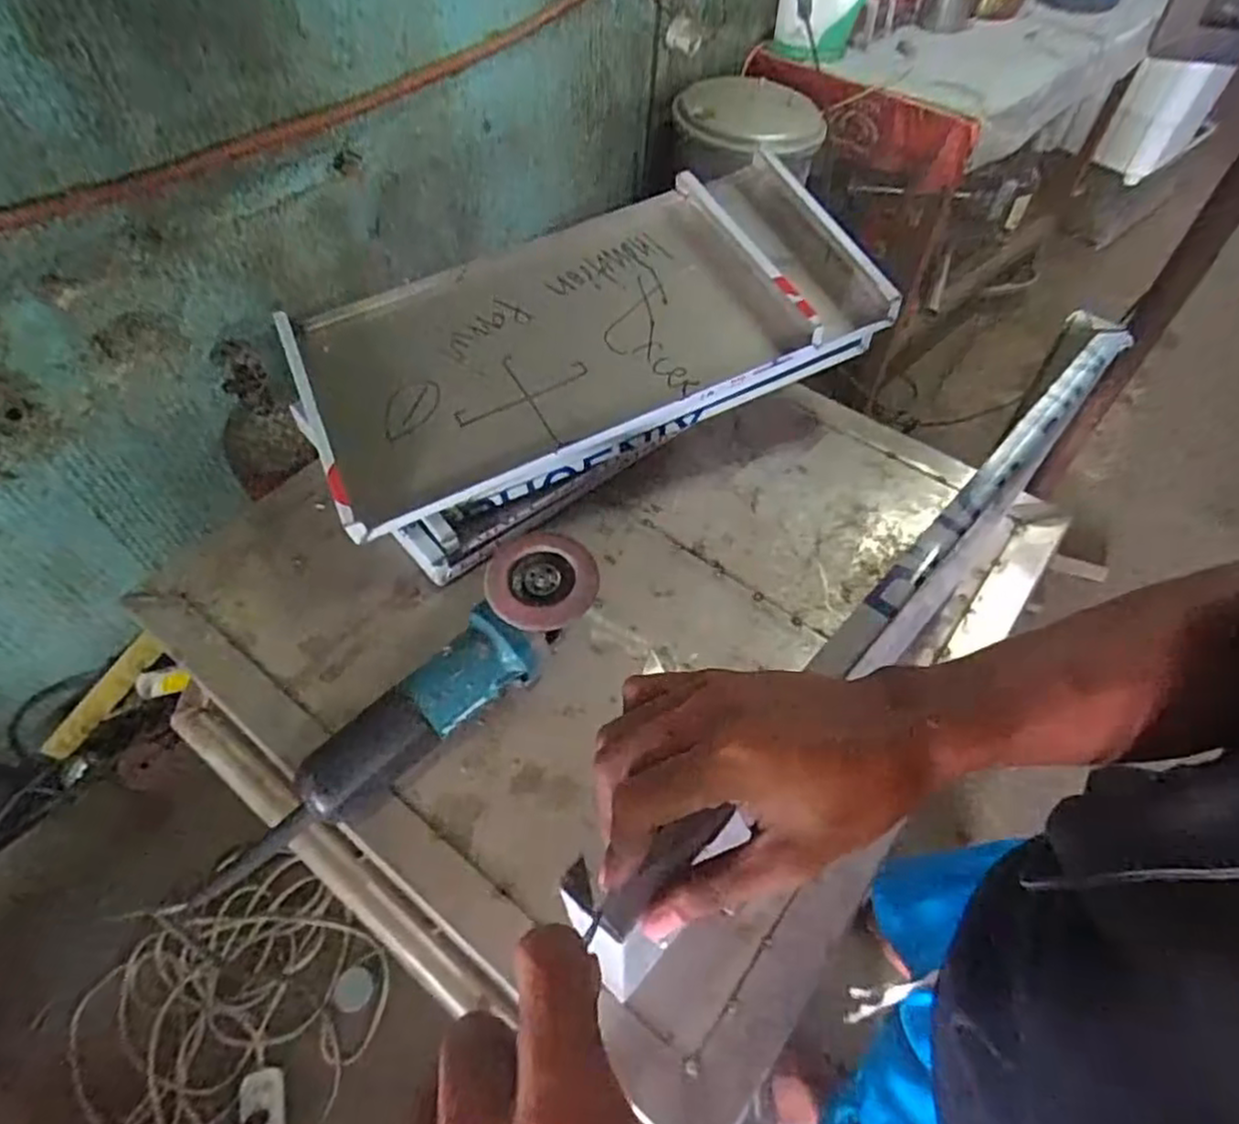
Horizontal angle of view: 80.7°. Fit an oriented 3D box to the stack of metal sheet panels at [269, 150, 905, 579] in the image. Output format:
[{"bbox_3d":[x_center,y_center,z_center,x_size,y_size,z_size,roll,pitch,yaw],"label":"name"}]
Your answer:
[{"bbox_3d":[-0.039,-0.234,0.809,0.590,0.154,0.321,-24,60,-17],"label":"stack of metal sheet panels"}]

